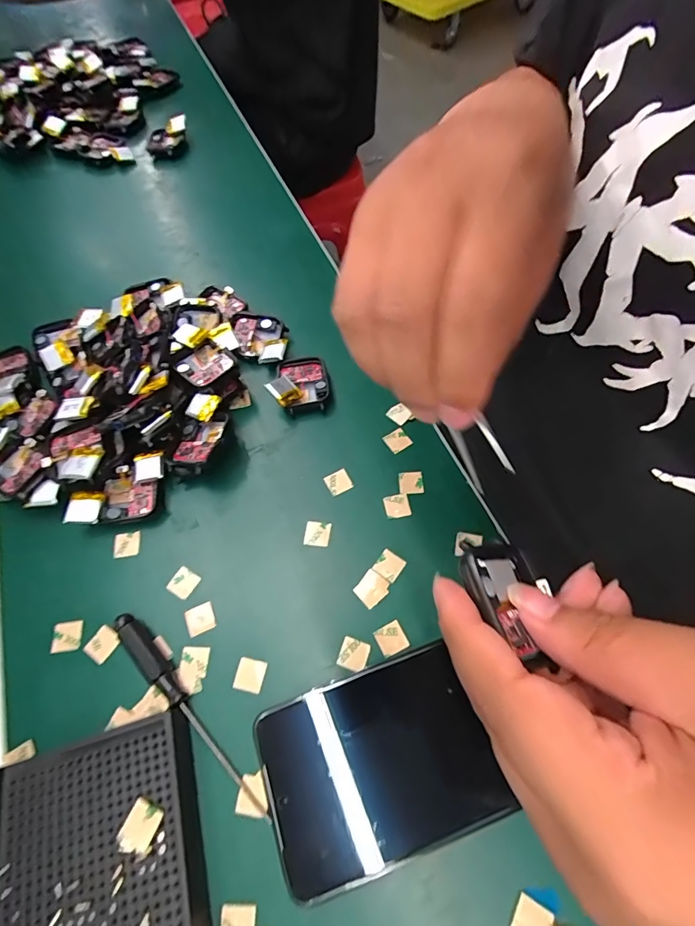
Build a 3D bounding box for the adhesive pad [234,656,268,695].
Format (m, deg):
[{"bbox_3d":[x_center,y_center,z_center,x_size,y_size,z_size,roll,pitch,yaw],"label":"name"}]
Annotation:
[{"bbox_3d":[-0.053,0.116,0.244,0.015,0.004,0.016,10,63,6],"label":"adhesive pad"}]

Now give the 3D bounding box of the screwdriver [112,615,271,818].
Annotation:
[{"bbox_3d":[-0.085,0.129,0.233,0.012,0.012,0.124,-39,68,-18],"label":"screwdriver"}]

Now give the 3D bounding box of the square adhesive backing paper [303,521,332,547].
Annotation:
[{"bbox_3d":[-0.019,0.044,0.281,0.016,0.004,0.017,8,63,5],"label":"square adhesive backing paper"}]

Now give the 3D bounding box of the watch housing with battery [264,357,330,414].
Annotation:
[{"bbox_3d":[-0.035,-0.059,0.326,0.041,0.017,0.045,-2,62,0],"label":"watch housing with battery"}]

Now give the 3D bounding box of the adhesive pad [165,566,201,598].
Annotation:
[{"bbox_3d":[-0.100,0.072,0.270,0.016,0.004,0.016,28,66,15],"label":"adhesive pad"}]

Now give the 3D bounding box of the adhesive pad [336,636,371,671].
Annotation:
[{"bbox_3d":[0.003,0.105,0.247,0.016,0.004,0.015,15,64,9],"label":"adhesive pad"}]

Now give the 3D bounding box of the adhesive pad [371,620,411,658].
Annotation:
[{"bbox_3d":[0.025,0.098,0.249,0.015,0.004,0.016,-24,64,-11],"label":"adhesive pad"}]

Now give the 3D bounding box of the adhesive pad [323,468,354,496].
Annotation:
[{"bbox_3d":[-0.006,0.012,0.298,0.016,0.004,0.016,-24,64,-11],"label":"adhesive pad"}]

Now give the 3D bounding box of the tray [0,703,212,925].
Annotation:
[{"bbox_3d":[-0.112,0.195,0.194,0.095,0.020,0.134,-15,63,-6],"label":"tray"}]

